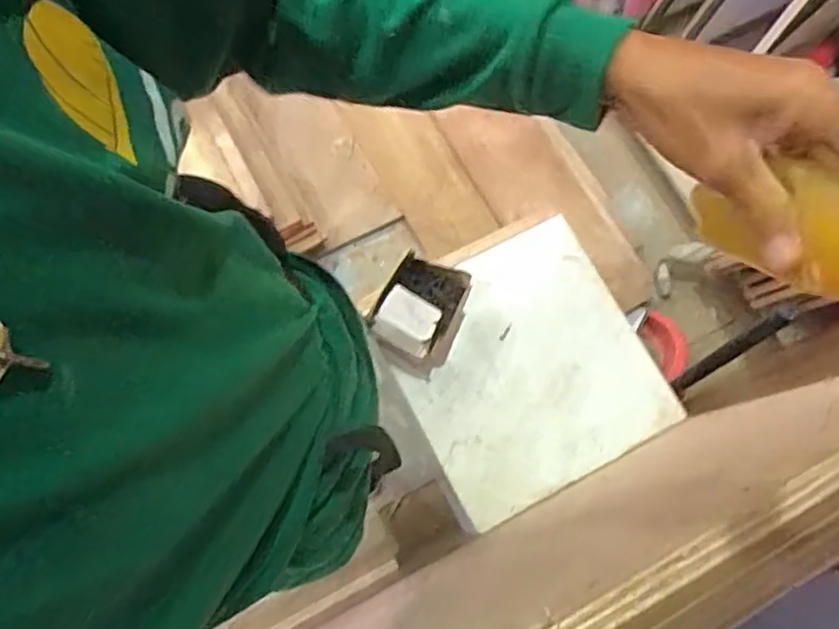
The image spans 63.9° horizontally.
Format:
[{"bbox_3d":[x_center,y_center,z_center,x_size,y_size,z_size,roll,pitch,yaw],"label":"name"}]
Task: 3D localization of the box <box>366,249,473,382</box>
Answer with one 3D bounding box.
[{"bbox_3d":[0.001,0.000,0.957,0.116,0.087,0.141,27,75,5],"label":"box"}]

